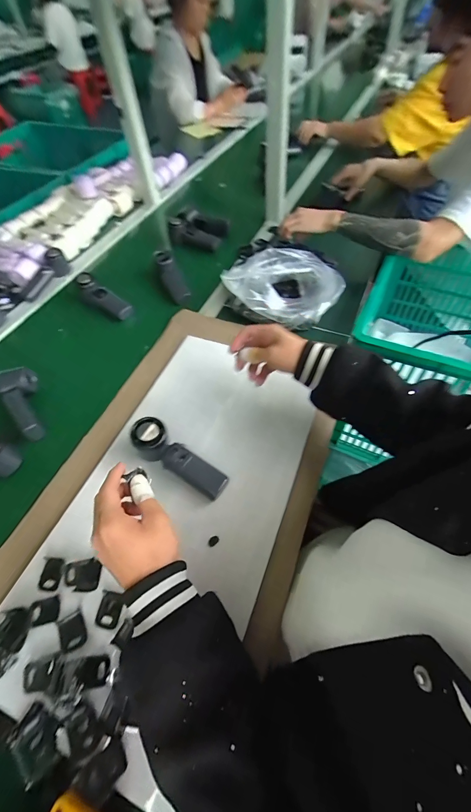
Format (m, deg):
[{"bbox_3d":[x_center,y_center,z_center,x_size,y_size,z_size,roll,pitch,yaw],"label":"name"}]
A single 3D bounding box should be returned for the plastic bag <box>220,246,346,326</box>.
[{"bbox_3d":[0.100,-0.248,0.666,0.235,0.091,0.140,-4,55,1],"label":"plastic bag"}]

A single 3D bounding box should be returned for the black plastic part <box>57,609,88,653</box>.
[{"bbox_3d":[-0.195,0.269,0.377,0.027,0.009,0.039,-29,58,-15],"label":"black plastic part"}]

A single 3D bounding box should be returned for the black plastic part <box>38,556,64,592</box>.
[{"bbox_3d":[-0.244,0.222,0.418,0.029,0.008,0.039,2,65,8],"label":"black plastic part"}]

